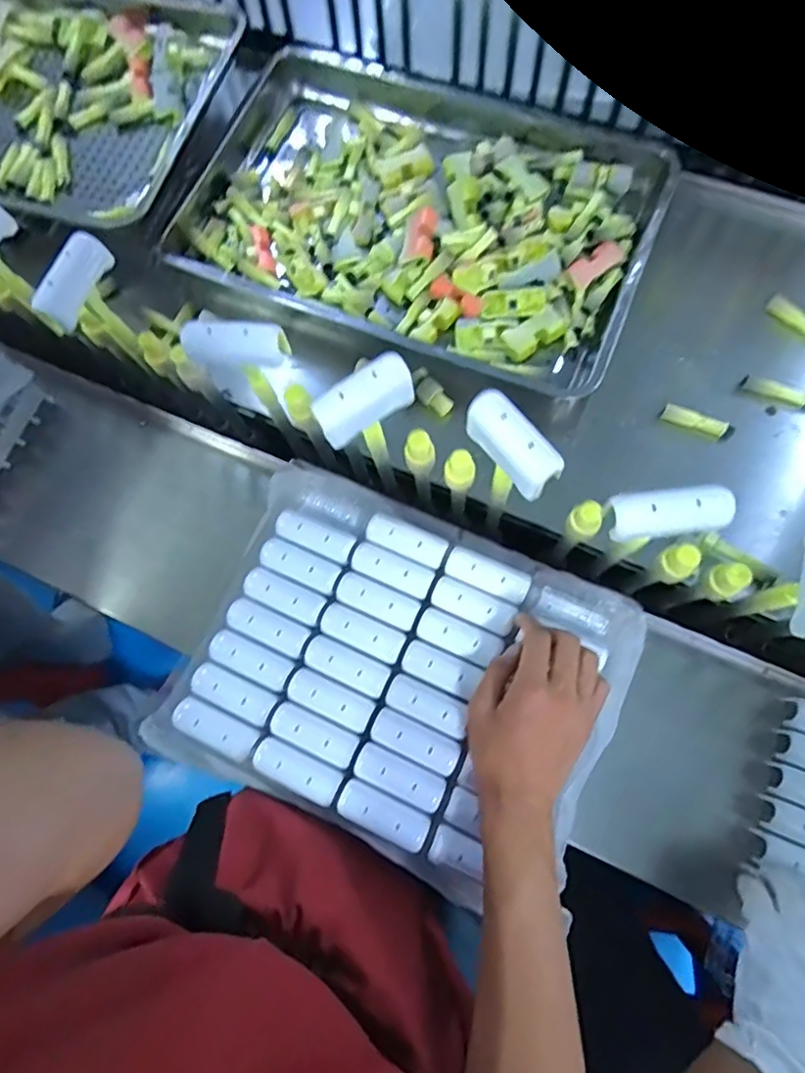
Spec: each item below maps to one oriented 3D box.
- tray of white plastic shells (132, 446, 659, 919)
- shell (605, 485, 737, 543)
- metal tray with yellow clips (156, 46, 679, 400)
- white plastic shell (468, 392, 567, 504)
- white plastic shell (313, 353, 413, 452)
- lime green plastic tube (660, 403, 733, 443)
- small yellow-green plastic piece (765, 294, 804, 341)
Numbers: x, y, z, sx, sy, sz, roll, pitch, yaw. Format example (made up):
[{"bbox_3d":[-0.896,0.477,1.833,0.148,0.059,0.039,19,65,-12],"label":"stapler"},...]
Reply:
[{"bbox_3d":[-0.002,0.117,0.508,0.352,0.041,0.280,22,75,8],"label":"tray of white plastic shells"},{"bbox_3d":[0.179,-0.016,0.383,0.076,0.024,0.028,-3,73,1],"label":"shell"},{"bbox_3d":[0.025,-0.430,0.754,0.585,0.049,0.410,23,76,8],"label":"metal tray with yellow clips"},{"bbox_3d":[0.077,-0.065,0.409,0.034,0.029,0.078,-38,76,-9],"label":"white plastic shell"},{"bbox_3d":[-0.029,-0.103,0.432,0.076,0.043,0.026,-34,75,-8],"label":"white plastic shell"},{"bbox_3d":[0.341,-0.132,0.661,0.082,0.016,0.019,22,75,8],"label":"lime green plastic tube"},{"bbox_3d":[0.475,-0.258,0.689,0.079,0.016,0.025,39,78,12],"label":"small yellow-green plastic piece"}]

